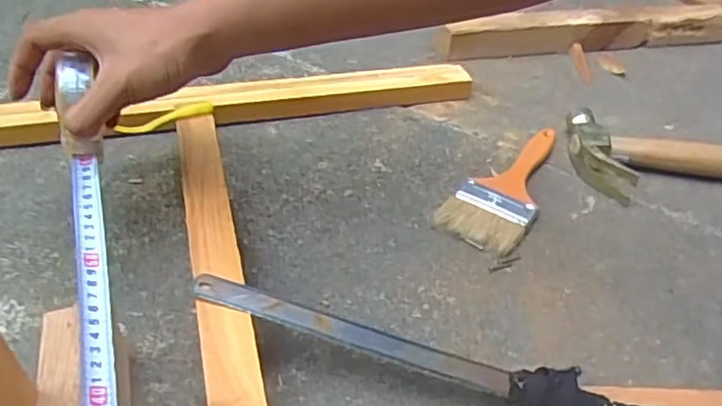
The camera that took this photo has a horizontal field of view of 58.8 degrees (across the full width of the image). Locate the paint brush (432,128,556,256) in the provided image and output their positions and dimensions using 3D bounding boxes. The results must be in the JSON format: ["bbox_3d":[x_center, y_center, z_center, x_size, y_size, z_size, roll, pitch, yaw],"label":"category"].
[{"bbox_3d":[0.140,-0.018,0.576,0.069,0.014,0.177,27,46,26],"label":"paint brush"}]

